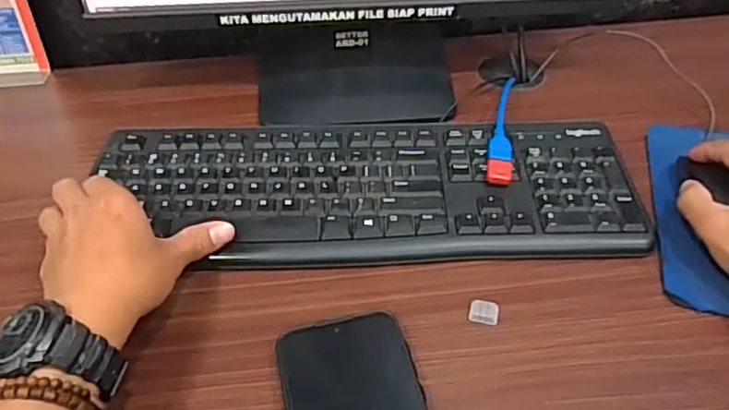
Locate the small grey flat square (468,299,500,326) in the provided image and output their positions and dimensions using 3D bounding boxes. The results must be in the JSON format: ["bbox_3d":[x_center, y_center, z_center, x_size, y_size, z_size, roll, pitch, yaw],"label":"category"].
[{"bbox_3d":[0.081,0.072,0.423,0.019,0.005,0.015,9,47,11],"label":"small grey flat square"}]

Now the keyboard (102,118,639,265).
[{"bbox_3d":[0.000,-0.015,0.501,0.418,0.017,0.154,2,46,4],"label":"keyboard"}]

